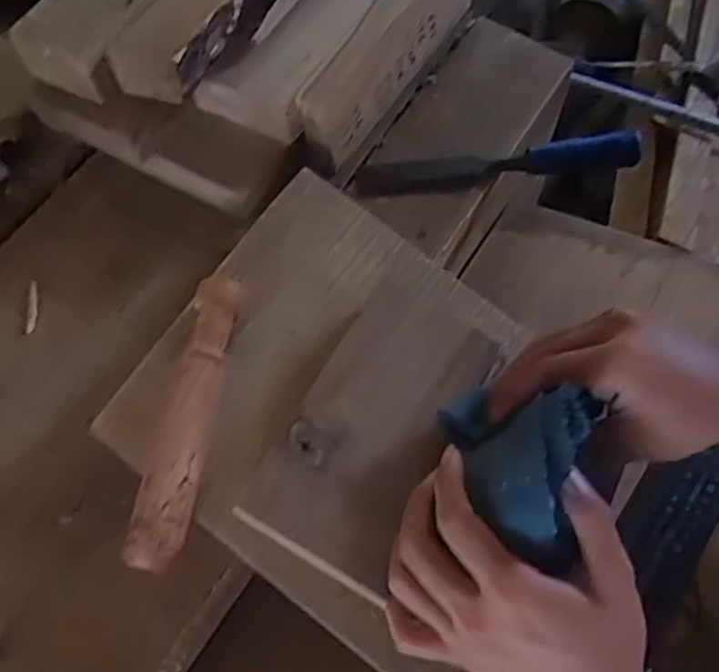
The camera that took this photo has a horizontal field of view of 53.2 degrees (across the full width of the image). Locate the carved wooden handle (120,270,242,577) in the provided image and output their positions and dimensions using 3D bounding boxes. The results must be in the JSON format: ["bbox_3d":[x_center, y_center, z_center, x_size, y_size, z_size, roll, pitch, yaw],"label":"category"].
[{"bbox_3d":[-0.101,0.047,0.428,0.029,0.030,0.171,8,64,6],"label":"carved wooden handle"}]

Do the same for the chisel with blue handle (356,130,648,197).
[{"bbox_3d":[0.107,-0.136,0.555,0.219,0.031,0.023,-6,63,0],"label":"chisel with blue handle"}]

